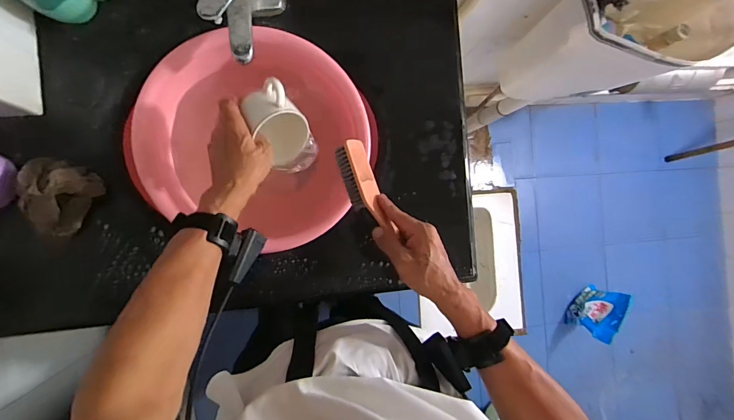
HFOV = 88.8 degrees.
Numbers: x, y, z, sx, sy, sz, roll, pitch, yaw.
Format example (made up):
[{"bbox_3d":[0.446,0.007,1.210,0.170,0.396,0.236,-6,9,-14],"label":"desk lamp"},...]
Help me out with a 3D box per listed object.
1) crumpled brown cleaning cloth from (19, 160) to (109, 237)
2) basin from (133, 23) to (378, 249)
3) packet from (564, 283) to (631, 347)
[{"bbox_3d":[-0.431,-0.021,0.512,0.089,0.056,0.095,32,85,-7],"label":"crumpled brown cleaning cloth"},{"bbox_3d":[-0.174,-0.102,0.618,0.340,0.126,0.345,0,89,-9],"label":"basin"},{"bbox_3d":[0.864,0.379,1.408,0.058,0.201,0.196,42,83,-6],"label":"packet"}]

